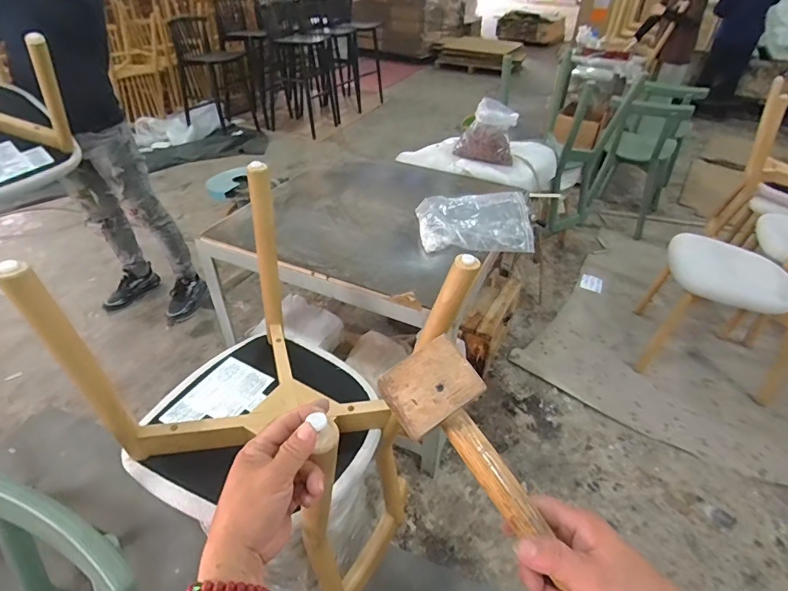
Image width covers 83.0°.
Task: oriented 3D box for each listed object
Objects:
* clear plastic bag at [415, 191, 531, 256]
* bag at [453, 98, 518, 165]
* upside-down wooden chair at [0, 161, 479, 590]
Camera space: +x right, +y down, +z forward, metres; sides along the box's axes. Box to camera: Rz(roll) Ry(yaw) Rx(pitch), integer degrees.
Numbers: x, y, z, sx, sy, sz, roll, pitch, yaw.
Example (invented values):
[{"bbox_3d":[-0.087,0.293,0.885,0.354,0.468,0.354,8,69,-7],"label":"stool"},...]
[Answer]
[{"bbox_3d":[0.237,-0.210,1.330,0.317,0.113,0.205,1,39,-2],"label":"clear plastic bag"},{"bbox_3d":[0.369,-0.632,1.742,0.214,0.196,0.144,-1,39,-4],"label":"bag"},{"bbox_3d":[-0.224,0.241,0.842,0.523,0.753,0.443,26,44,28],"label":"upside-down wooden chair"}]

